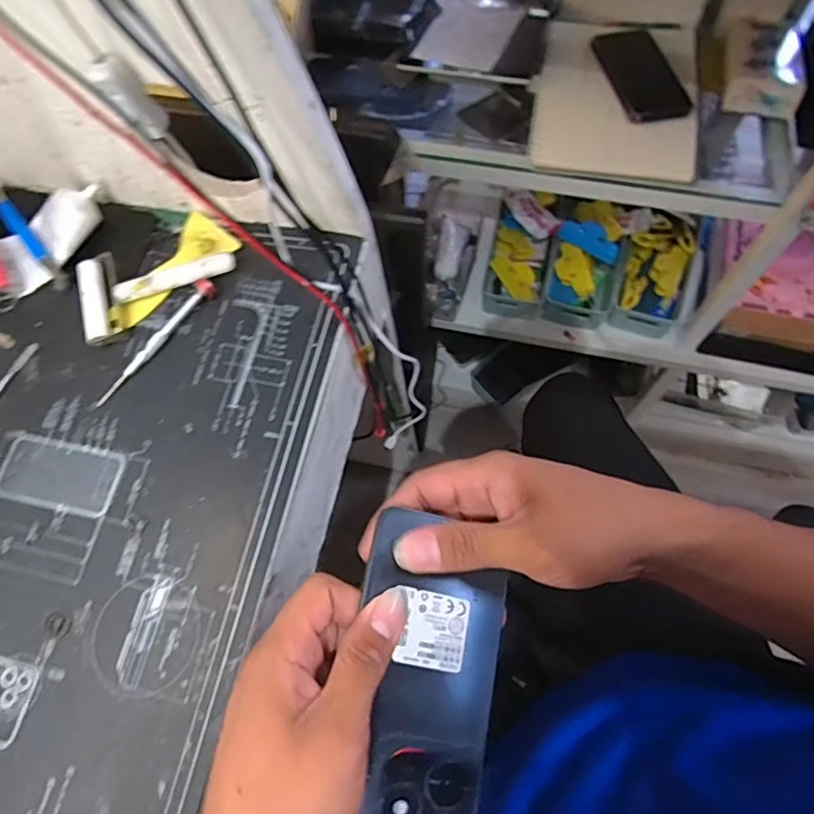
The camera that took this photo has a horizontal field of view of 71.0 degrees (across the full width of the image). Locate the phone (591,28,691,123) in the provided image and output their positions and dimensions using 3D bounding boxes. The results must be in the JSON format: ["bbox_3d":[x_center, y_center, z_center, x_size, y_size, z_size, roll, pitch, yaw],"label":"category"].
[{"bbox_3d":[0.283,-0.403,0.690,0.076,0.012,0.158,-12,69,-2],"label":"phone"}]

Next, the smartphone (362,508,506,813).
[{"bbox_3d":[0.008,0.137,0.278,0.071,0.004,0.156,15,72,-11],"label":"smartphone"}]

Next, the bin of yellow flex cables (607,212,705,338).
[{"bbox_3d":[0.410,-0.226,0.927,0.128,0.087,0.213,21,71,11],"label":"bin of yellow flex cables"}]

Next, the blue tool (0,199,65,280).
[{"bbox_3d":[-0.315,-0.139,0.479,0.014,0.015,0.101,-39,72,-12],"label":"blue tool"}]

